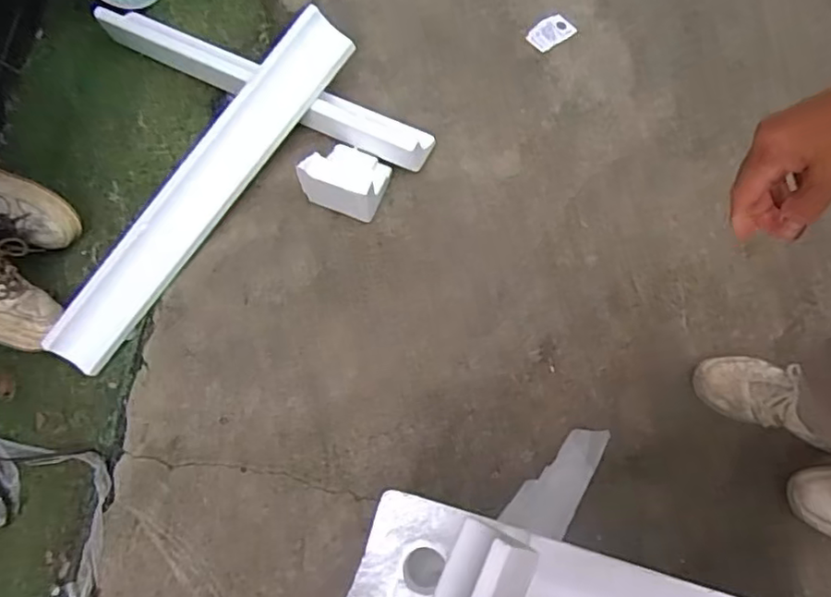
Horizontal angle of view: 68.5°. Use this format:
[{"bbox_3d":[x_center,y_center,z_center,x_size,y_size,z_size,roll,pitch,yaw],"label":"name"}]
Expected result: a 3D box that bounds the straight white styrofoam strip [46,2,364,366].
[{"bbox_3d":[-0.343,-0.168,0.965,0.086,0.101,0.659,41,95,11],"label":"straight white styrofoam strip"}]

